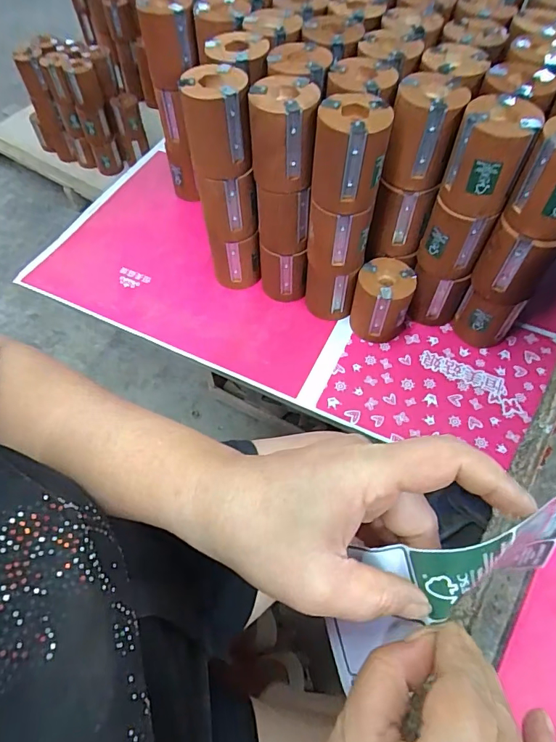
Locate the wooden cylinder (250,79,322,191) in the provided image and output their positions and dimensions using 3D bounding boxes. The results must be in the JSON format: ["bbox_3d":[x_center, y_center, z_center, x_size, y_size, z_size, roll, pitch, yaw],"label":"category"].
[{"bbox_3d":[0.005,-0.283,0.547,0.078,0.100,0.075,-3,59,-2],"label":"wooden cylinder"}]

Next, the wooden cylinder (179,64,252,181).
[{"bbox_3d":[-0.076,-0.307,0.564,0.078,0.098,0.076,-8,59,-5],"label":"wooden cylinder"}]

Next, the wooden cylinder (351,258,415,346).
[{"bbox_3d":[0.154,-0.102,0.673,0.083,0.101,0.081,0,59,0],"label":"wooden cylinder"}]

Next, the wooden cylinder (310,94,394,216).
[{"bbox_3d":[0.082,-0.249,0.526,0.080,0.101,0.077,11,59,6],"label":"wooden cylinder"}]

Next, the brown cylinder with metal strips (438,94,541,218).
[{"bbox_3d":[0.240,-0.244,0.525,0.078,0.100,0.082,24,62,14],"label":"brown cylinder with metal strips"}]

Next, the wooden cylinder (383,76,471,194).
[{"bbox_3d":[0.174,-0.285,0.548,0.075,0.095,0.086,15,60,9],"label":"wooden cylinder"}]

